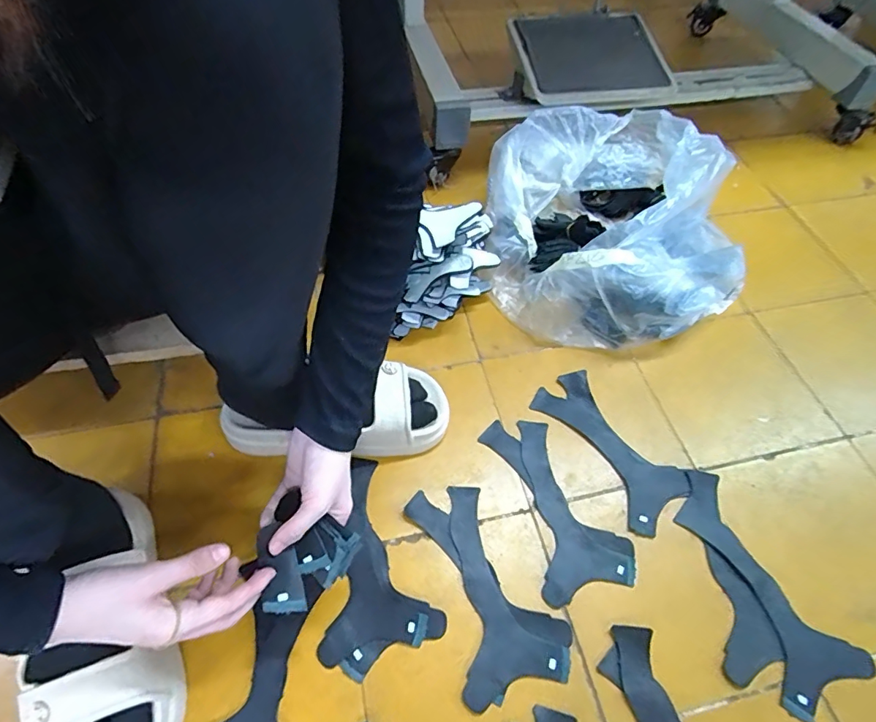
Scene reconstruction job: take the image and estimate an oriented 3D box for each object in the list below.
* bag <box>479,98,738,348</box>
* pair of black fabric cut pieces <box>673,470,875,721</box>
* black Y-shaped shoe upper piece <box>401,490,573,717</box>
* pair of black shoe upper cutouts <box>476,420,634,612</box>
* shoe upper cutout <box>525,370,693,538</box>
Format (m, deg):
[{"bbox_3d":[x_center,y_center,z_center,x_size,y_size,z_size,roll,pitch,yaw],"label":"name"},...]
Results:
[{"bbox_3d":[0.242,-0.205,0.697,0.321,0.185,0.350,-2,55,-2],"label":"bag"},{"bbox_3d":[0.302,0.223,0.497,0.121,0.010,0.215,-19,58,-14],"label":"pair of black fabric cut pieces"},{"bbox_3d":[0.048,0.218,0.497,0.105,0.006,0.197,-16,57,-12],"label":"black Y-shaped shoe upper piece"},{"bbox_3d":[0.120,0.151,0.540,0.098,0.006,0.200,-19,58,-14],"label":"pair of black shoe upper cutouts"},{"bbox_3d":[0.195,0.097,0.576,0.085,0.008,0.193,-29,61,-20],"label":"shoe upper cutout"}]

